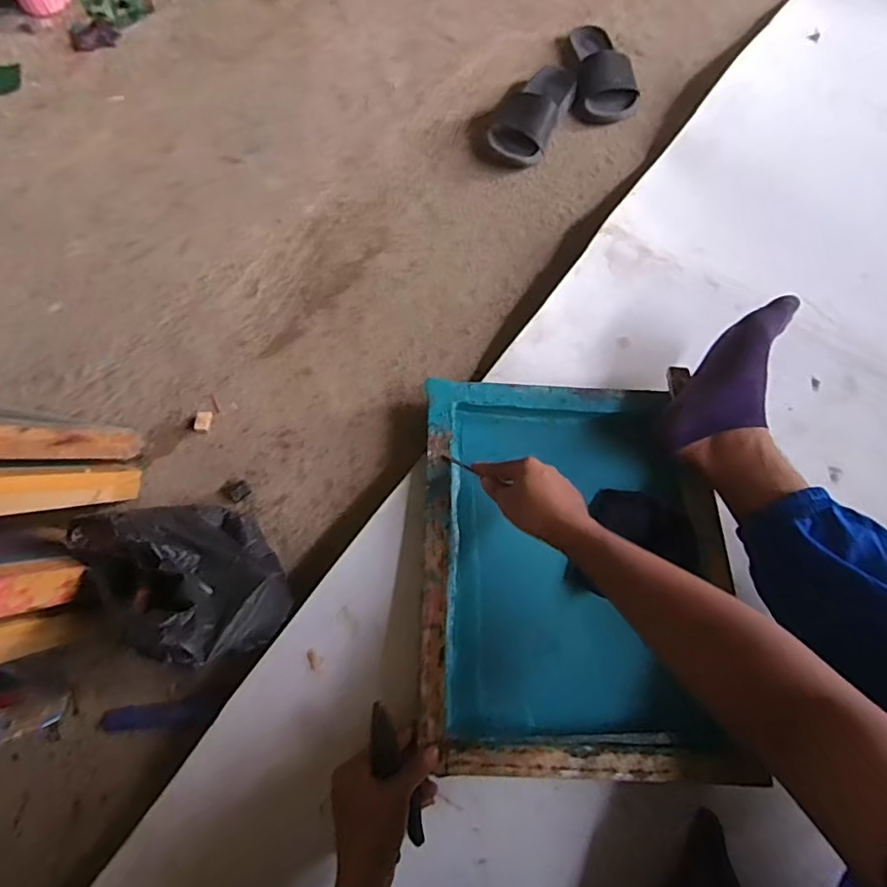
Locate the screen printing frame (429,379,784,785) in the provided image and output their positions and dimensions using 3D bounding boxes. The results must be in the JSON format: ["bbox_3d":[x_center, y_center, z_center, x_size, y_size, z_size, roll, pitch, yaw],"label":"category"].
[{"bbox_3d":[0.150,0.131,0.648,0.343,0.063,0.446,1,68,-2],"label":"screen printing frame"}]

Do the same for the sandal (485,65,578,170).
[{"bbox_3d":[0.164,-0.605,0.996,0.107,0.057,0.224,25,69,8],"label":"sandal"}]

